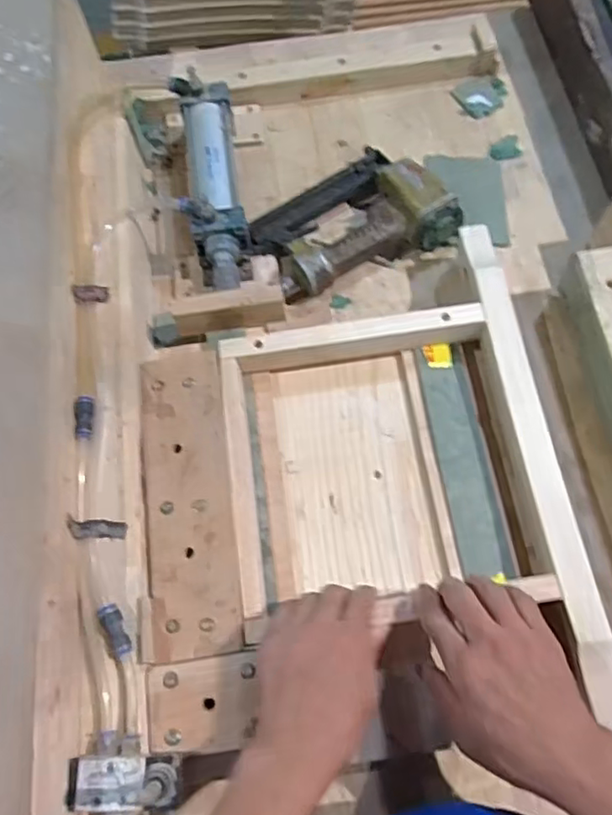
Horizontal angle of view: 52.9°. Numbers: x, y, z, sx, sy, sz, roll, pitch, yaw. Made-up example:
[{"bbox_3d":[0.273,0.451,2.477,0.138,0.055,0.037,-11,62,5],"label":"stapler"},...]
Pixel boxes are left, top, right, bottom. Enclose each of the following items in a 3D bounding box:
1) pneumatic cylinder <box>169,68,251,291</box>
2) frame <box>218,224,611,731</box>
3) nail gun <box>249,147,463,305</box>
[{"bbox_3d":[-0.108,-0.254,0.710,0.067,0.081,0.281,-9,69,-1],"label":"pneumatic cylinder"},{"bbox_3d":[0.078,0.055,0.592,0.300,0.069,0.461,-8,69,-2],"label":"frame"},{"bbox_3d":[0.050,-0.217,0.707,0.216,0.061,0.152,-26,70,-7],"label":"nail gun"}]

